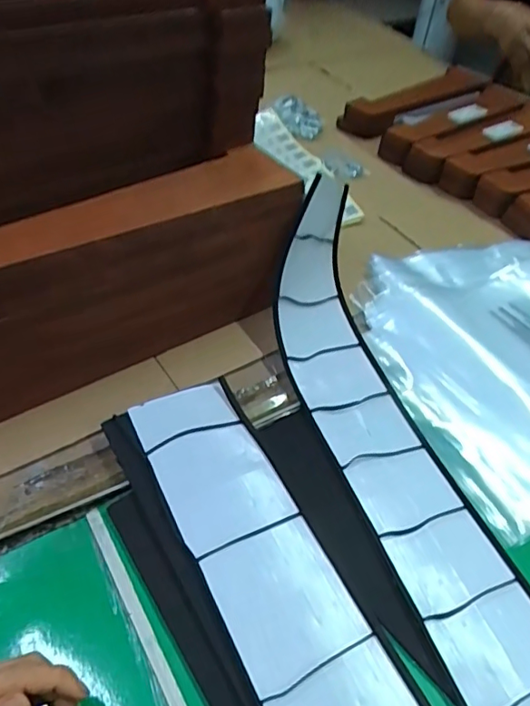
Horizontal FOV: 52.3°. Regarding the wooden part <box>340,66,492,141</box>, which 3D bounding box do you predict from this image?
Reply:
[{"bbox_3d":[0.279,-0.457,0.968,0.373,0.048,0.089,-30,58,-28],"label":"wooden part"}]

